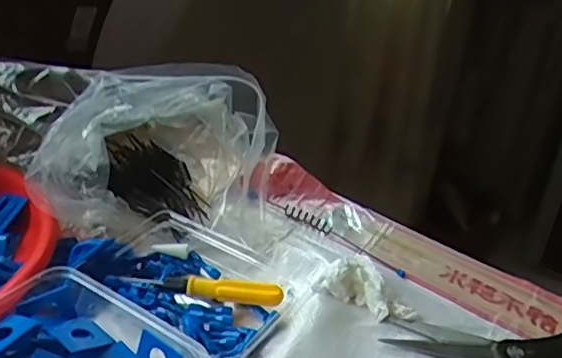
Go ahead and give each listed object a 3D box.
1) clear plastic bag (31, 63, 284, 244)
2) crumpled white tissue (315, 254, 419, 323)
[{"bbox_3d":[-0.117,-0.032,0.610,0.209,0.119,0.179,8,30,4],"label":"clear plastic bag"},{"bbox_3d":[0.079,0.097,0.525,0.053,0.027,0.082,-23,41,-39],"label":"crumpled white tissue"}]

